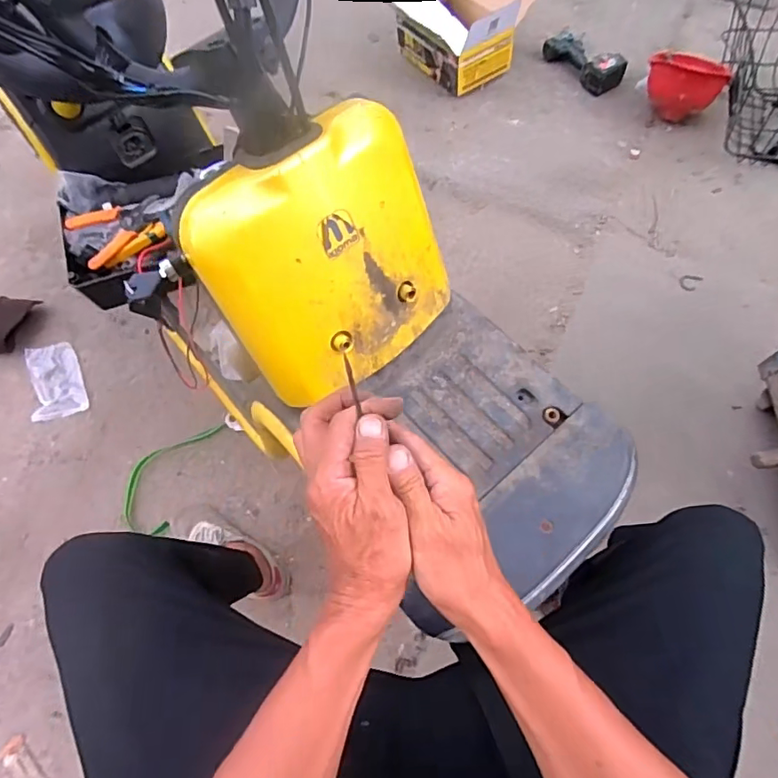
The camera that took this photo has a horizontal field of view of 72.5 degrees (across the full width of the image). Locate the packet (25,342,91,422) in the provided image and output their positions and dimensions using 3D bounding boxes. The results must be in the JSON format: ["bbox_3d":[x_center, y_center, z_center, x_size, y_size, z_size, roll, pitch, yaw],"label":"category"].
[{"bbox_3d":[-0.781,-0.021,1.248,0.118,0.019,0.198,-18,65,-10],"label":"packet"}]

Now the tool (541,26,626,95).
[{"bbox_3d":[0.537,-0.912,1.462,0.112,0.070,0.236,-33,69,-10],"label":"tool"}]

